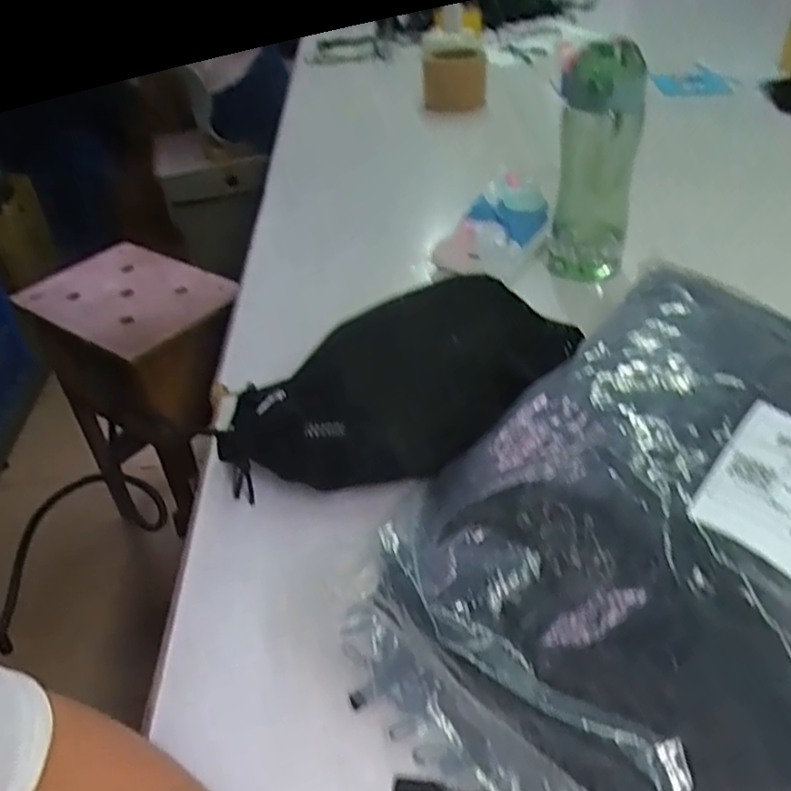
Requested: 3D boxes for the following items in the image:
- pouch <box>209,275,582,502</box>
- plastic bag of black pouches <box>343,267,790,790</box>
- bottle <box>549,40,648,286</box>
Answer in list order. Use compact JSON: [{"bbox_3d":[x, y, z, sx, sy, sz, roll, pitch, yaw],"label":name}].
[{"bbox_3d":[0.013,-0.009,0.506,0.269,0.083,0.110,-22,42,-20],"label":"pouch"},{"bbox_3d":[0.149,0.083,0.357,0.359,0.108,0.292,-31,45,-28],"label":"plastic bag of black pouches"},{"bbox_3d":[0.185,-0.206,0.652,0.070,0.215,0.075,6,40,14],"label":"bottle"}]

